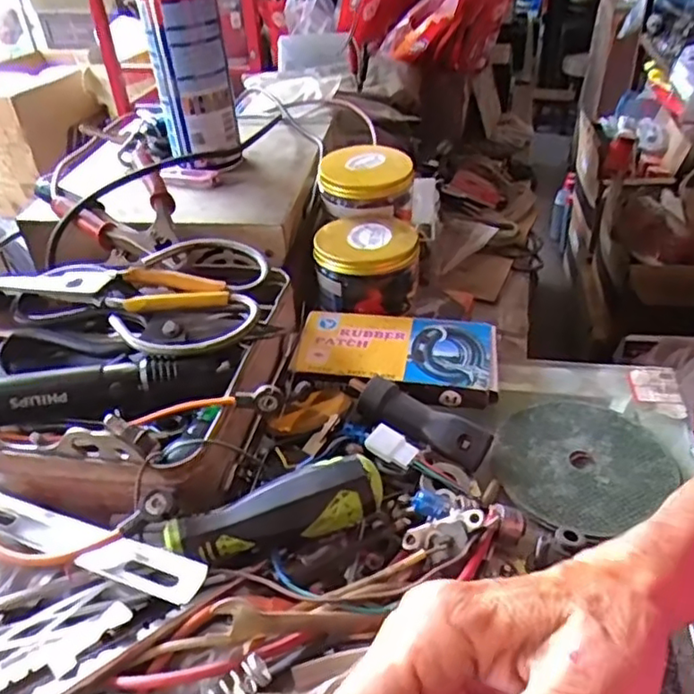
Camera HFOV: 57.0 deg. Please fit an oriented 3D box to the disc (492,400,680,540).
[{"bbox_3d":[0.139,0.067,0.381,0.103,0.006,0.092,-28,45,-29],"label":"disc"}]

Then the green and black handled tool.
[{"bbox_3d":[-0.035,0.082,0.317,0.104,0.030,0.027,-10,39,-10],"label":"green and black handled tool"}]

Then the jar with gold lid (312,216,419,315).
[{"bbox_3d":[0.016,-0.066,0.511,0.081,0.054,0.084,0,38,3],"label":"jar with gold lid"}]

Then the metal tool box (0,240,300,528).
[{"bbox_3d":[-0.169,0.002,0.411,0.266,0.071,0.214,6,39,10],"label":"metal tool box"}]

